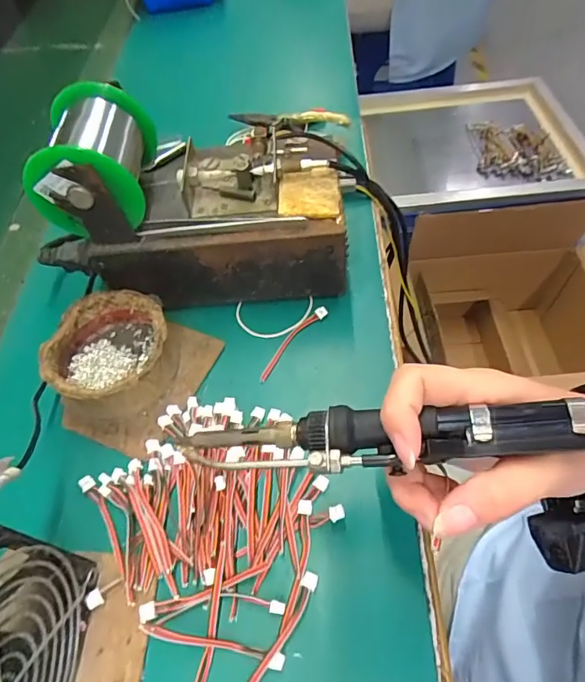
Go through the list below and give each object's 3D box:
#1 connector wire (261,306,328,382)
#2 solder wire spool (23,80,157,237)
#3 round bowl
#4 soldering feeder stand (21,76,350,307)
[{"bbox_3d":[-0.001,-0.001,0.346,0.012,0.007,0.073,35,65,23],"label":"connector wire"},{"bbox_3d":[-0.130,-0.118,0.320,0.068,0.078,0.095,-4,56,1],"label":"solder wire spool"},{"bbox_3d":[-0.126,0.008,0.329,0.082,0.041,0.080,-2,56,2],"label":"round bowl"},{"bbox_3d":[-0.070,-0.108,0.349,0.224,0.131,0.121,-4,56,1],"label":"soldering feeder stand"}]

